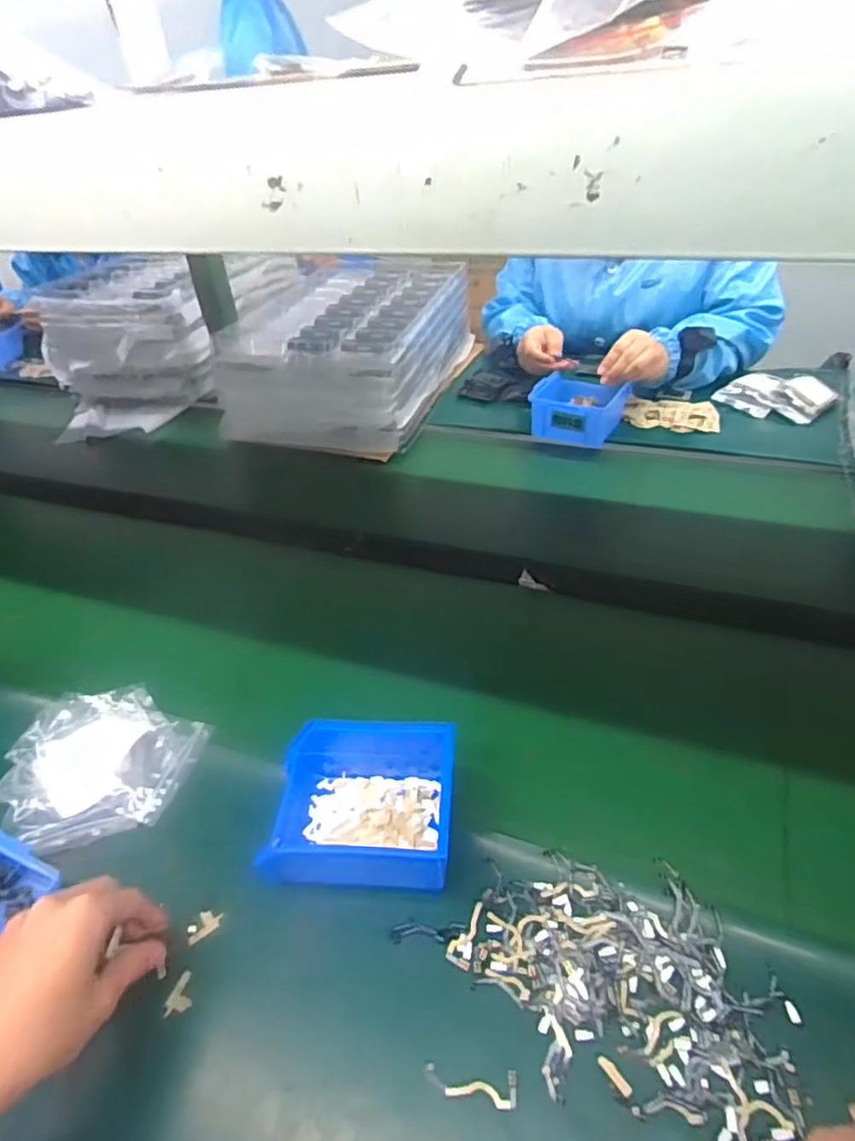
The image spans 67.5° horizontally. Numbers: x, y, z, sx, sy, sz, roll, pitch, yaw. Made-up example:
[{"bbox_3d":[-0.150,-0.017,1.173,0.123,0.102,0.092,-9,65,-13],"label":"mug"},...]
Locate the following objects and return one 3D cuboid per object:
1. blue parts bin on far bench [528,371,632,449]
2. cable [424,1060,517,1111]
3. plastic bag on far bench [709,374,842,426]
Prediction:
[{"bbox_3d":[0.230,-0.248,0.975,0.129,0.057,0.116,17,45,25],"label":"blue parts bin on far bench"},{"bbox_3d":[0.026,0.309,0.384,0.055,0.004,0.019,1,40,8],"label":"cable"},{"bbox_3d":[0.550,-0.279,1.011,0.112,0.034,0.148,-34,48,-30],"label":"plastic bag on far bench"}]

